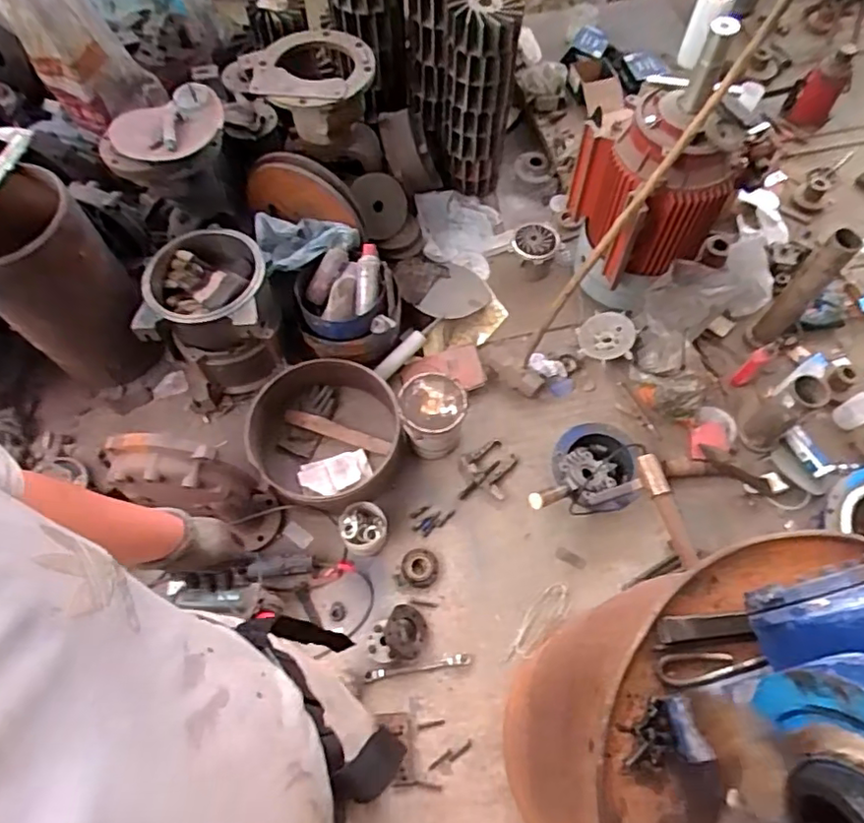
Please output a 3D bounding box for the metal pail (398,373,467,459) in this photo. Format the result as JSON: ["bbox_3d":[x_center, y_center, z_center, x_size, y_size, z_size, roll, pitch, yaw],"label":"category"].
[{"bbox_3d":[0.000,0.010,1.639,0.176,0.199,0.186,0,63,0],"label":"metal pail"}]

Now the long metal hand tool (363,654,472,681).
[{"bbox_3d":[-0.035,0.634,1.469,0.261,0.019,0.025,-8,63,-5],"label":"long metal hand tool"}]

